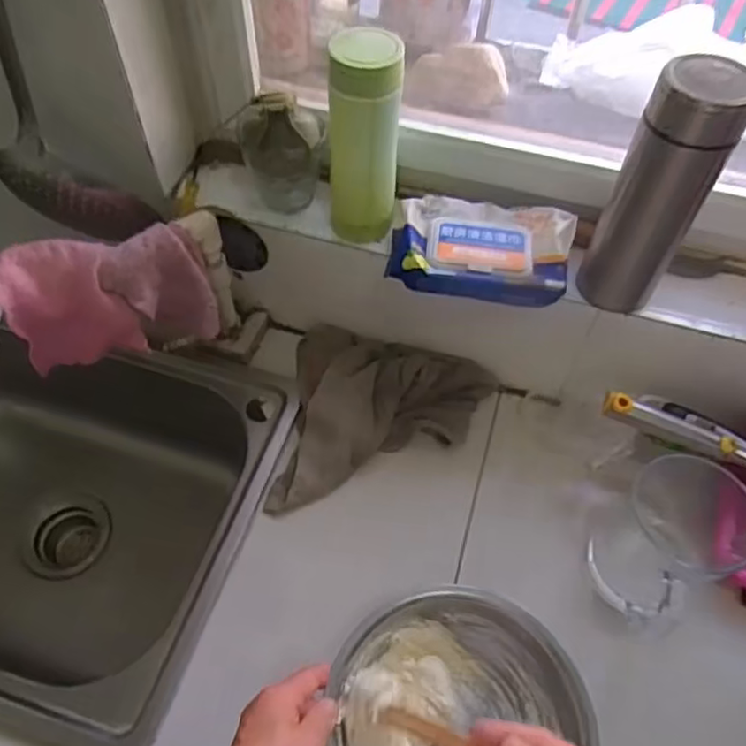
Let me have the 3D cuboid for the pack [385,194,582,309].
[{"bbox_3d":[0.103,-0.120,0.611,0.166,0.033,0.105,5,56,1],"label":"pack"}]

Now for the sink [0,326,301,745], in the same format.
[{"bbox_3d":[-0.389,0.165,0.752,0.556,0.272,0.399,14,57,8],"label":"sink"}]

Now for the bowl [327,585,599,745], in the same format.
[{"bbox_3d":[0.060,0.283,0.512,0.181,0.079,0.199,1,56,-1],"label":"bowl"}]

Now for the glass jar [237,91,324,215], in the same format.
[{"bbox_3d":[-0.089,-0.218,0.631,0.074,0.124,0.082,-8,57,-7],"label":"glass jar"}]

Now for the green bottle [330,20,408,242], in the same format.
[{"bbox_3d":[-0.007,-0.208,0.582,0.061,0.185,0.064,4,56,1],"label":"green bottle"}]

